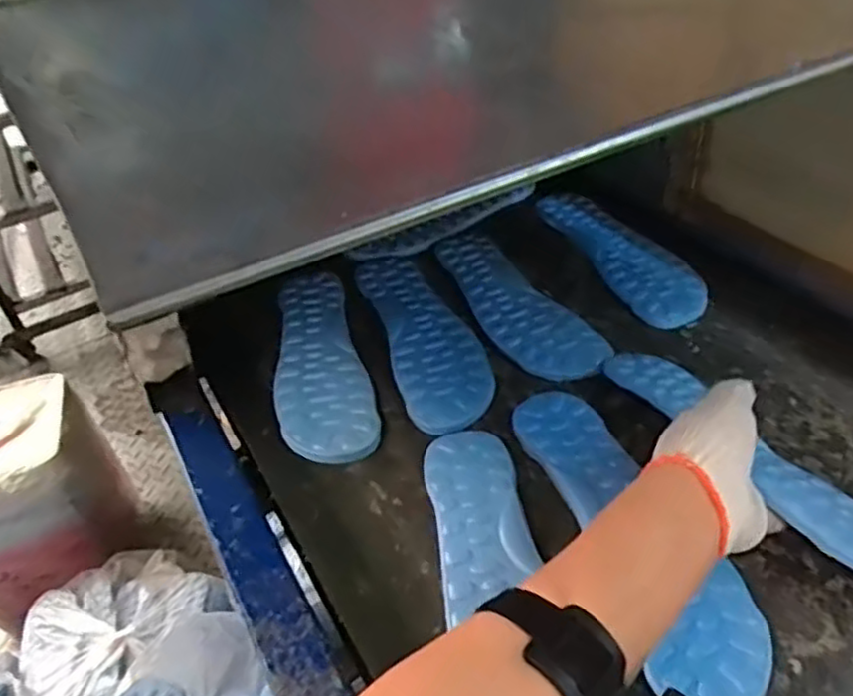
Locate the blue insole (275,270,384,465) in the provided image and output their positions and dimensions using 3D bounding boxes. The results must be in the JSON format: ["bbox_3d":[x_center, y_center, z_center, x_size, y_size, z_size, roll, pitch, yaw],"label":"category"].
[{"bbox_3d":[-0.105,-0.001,0.669,0.079,0.010,0.285,-13,41,-7],"label":"blue insole"}]

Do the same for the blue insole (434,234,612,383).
[{"bbox_3d":[0.079,-0.052,0.703,0.077,0.012,0.271,-20,42,-15],"label":"blue insole"}]

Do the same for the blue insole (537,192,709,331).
[{"bbox_3d":[0.203,-0.104,0.753,0.084,0.008,0.263,-18,42,-13],"label":"blue insole"}]

